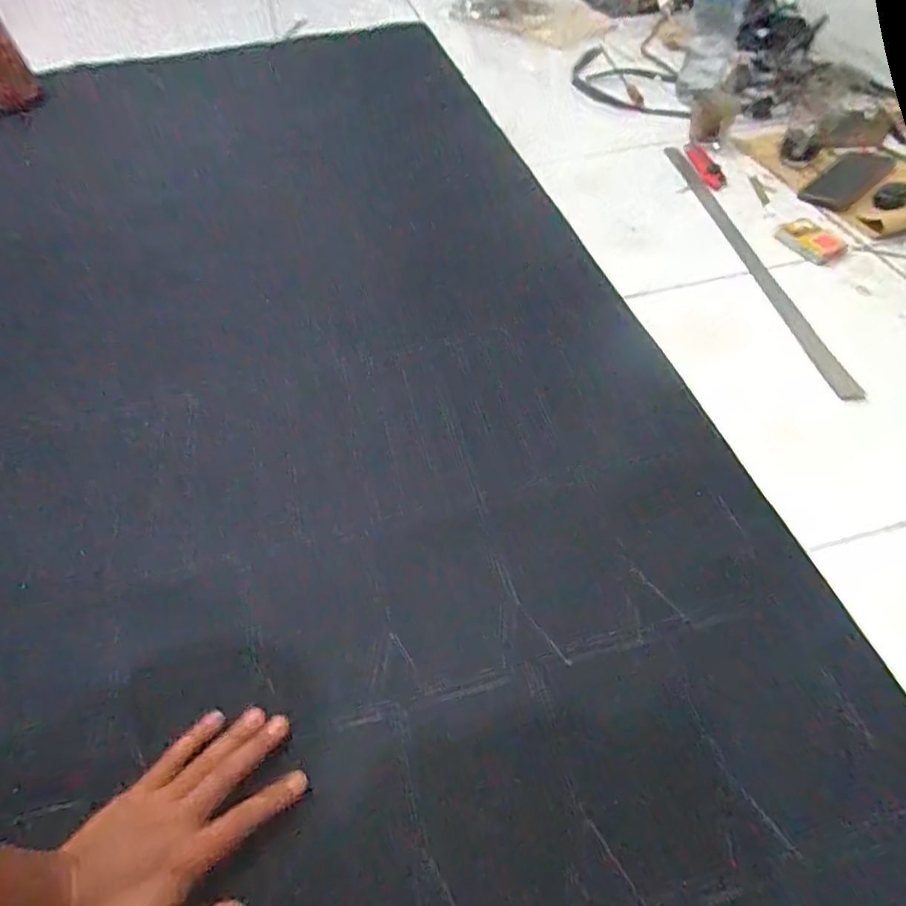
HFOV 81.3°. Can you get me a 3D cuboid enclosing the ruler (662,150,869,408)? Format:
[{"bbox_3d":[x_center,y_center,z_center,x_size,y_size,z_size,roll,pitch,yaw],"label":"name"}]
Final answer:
[{"bbox_3d":[0.428,-0.319,0.781,0.035,0.007,0.631,-5,54,1],"label":"ruler"}]

